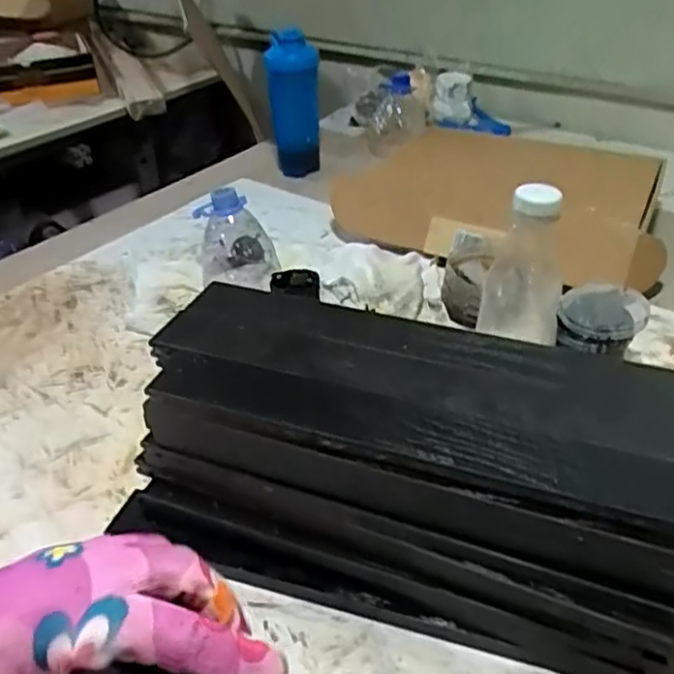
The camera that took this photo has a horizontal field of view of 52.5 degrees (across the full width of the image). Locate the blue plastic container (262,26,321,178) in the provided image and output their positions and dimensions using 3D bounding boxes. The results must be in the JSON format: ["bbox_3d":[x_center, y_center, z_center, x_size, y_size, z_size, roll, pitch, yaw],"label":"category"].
[{"bbox_3d":[-0.069,-0.360,1.080,0.081,0.209,0.075,-2,36,-1],"label":"blue plastic container"}]

